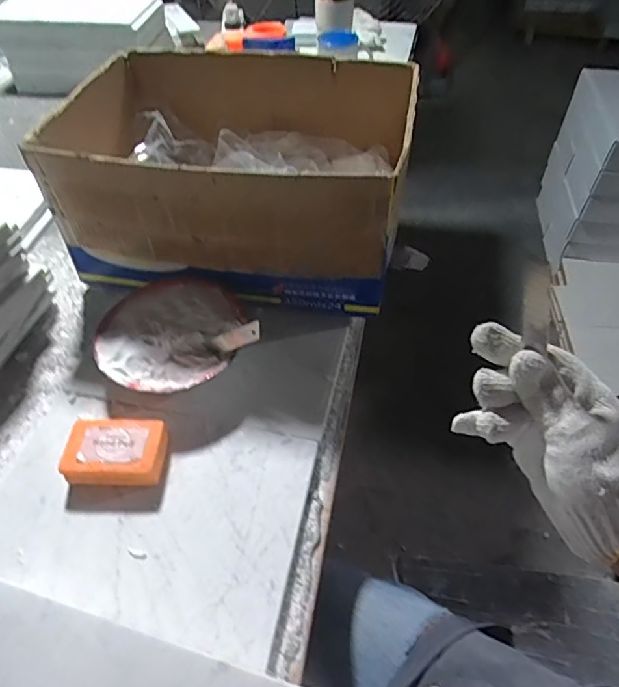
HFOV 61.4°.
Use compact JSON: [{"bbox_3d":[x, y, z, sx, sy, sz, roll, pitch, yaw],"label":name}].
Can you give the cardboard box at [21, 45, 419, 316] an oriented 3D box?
[{"bbox_3d":[-0.084,-0.225,0.698,0.398,0.203,0.307,6,52,6],"label":"cardboard box"}]

